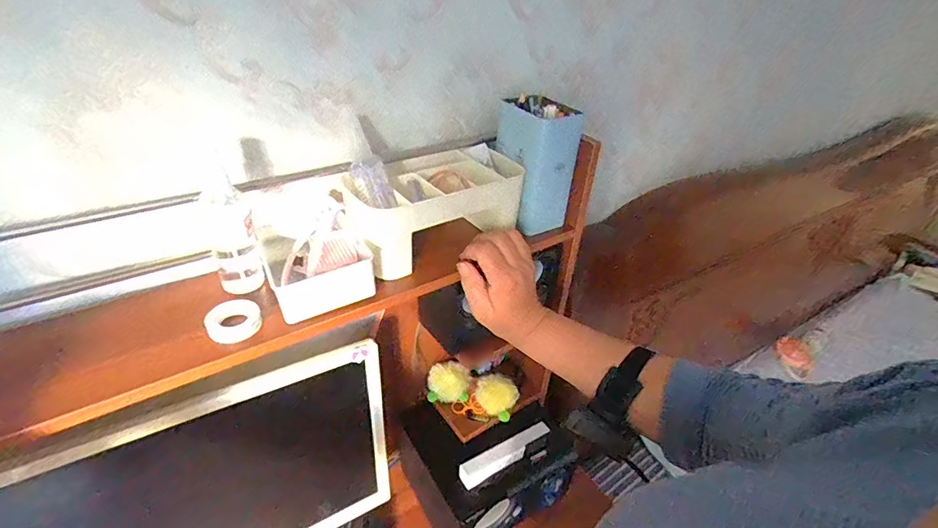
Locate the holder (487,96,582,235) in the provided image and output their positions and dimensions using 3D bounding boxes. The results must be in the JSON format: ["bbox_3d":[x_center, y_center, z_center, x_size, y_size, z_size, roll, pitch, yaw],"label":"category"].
[{"bbox_3d":[0.079,-0.123,0.575,0.078,0.146,0.083,-15,40,-27],"label":"holder"}]

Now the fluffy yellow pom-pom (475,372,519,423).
[{"bbox_3d":[0.048,0.211,0.748,0.067,0.049,0.057,27,41,28],"label":"fluffy yellow pom-pom"}]

